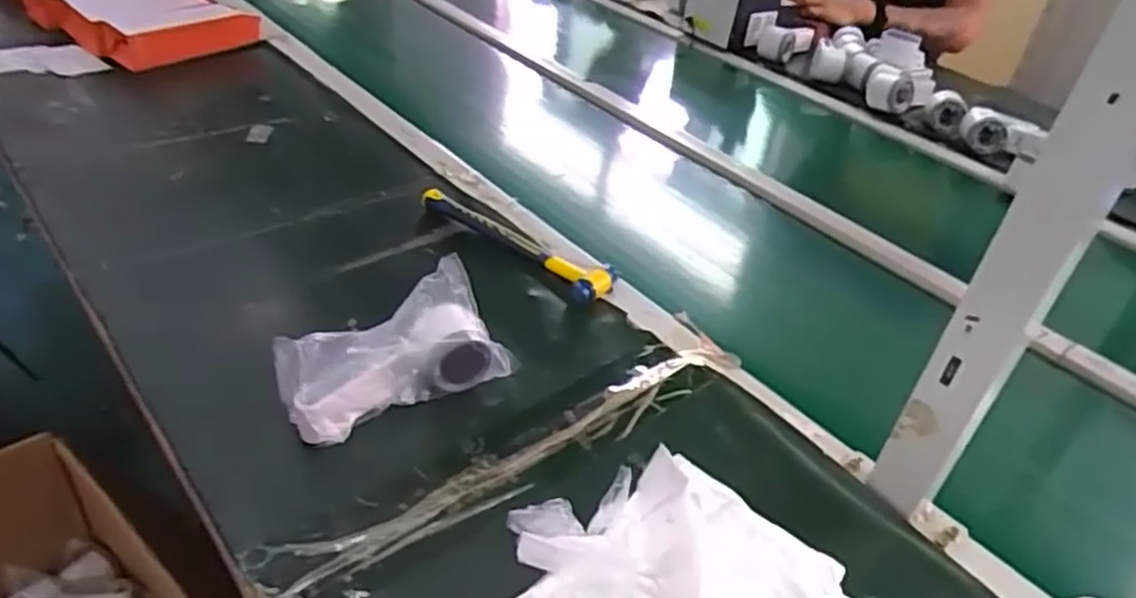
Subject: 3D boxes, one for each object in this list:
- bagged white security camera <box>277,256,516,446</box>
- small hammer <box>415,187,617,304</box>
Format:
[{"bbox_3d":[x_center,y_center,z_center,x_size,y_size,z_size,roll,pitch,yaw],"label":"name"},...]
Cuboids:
[{"bbox_3d":[-0.134,0.045,0.619,0.174,0.076,0.065,-21,46,-33],"label":"bagged white security camera"},{"bbox_3d":[-0.061,-0.063,0.809,0.241,0.021,0.047,29,42,25],"label":"small hammer"}]

